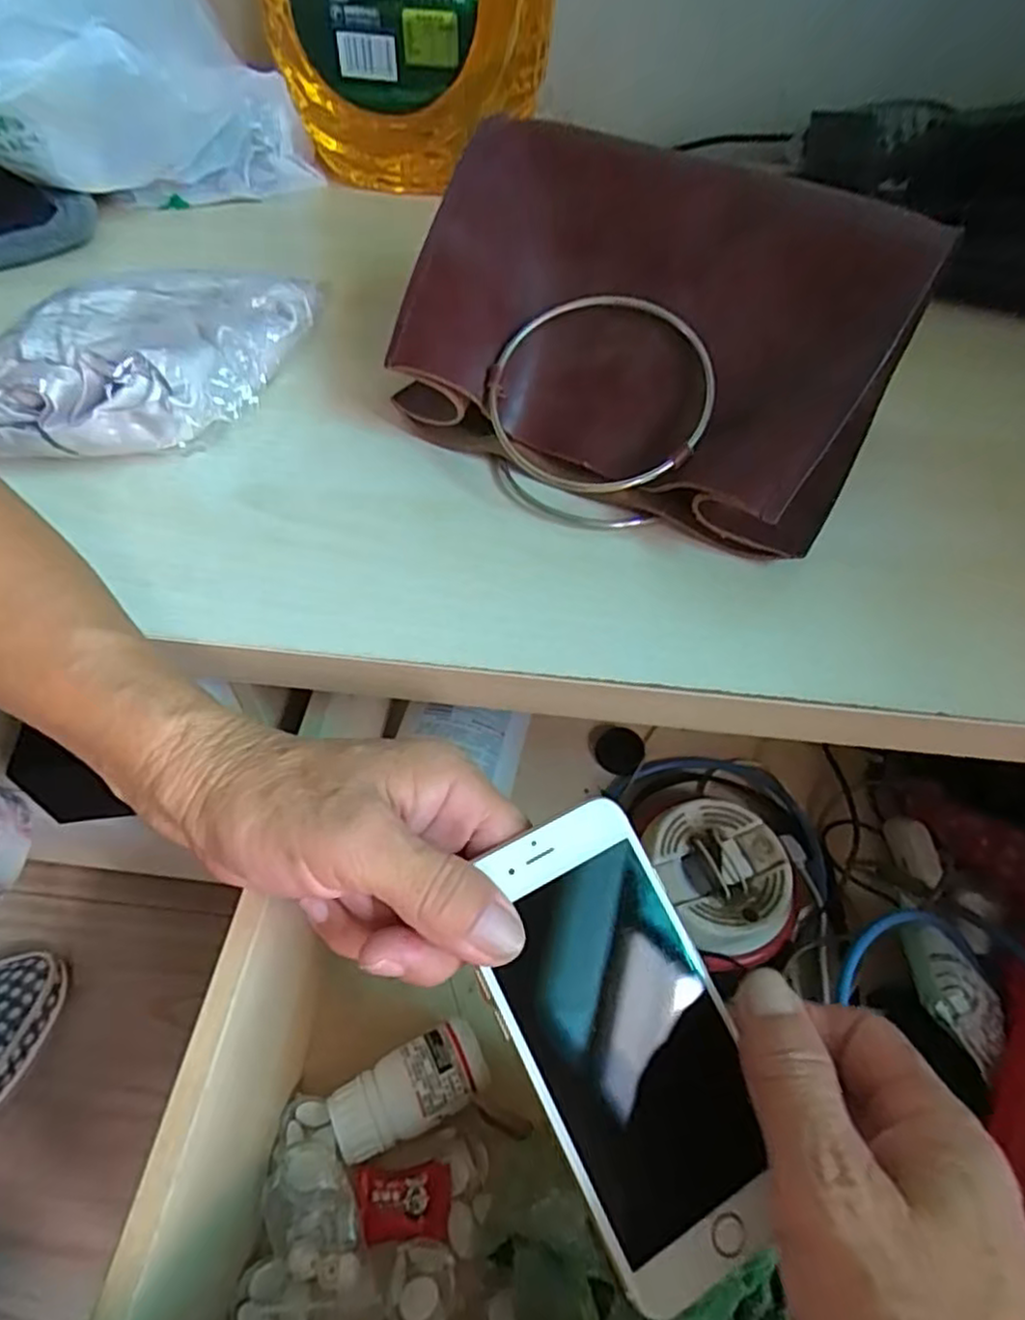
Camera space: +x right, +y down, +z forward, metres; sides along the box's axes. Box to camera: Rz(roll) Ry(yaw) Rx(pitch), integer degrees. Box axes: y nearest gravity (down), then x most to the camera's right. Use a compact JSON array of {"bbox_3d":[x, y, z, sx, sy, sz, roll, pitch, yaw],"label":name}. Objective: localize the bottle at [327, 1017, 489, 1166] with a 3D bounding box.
[{"bbox_3d":[-0.050,0.212,0.340,0.074,0.034,0.035,-22,55,-18],"label":"bottle"}]

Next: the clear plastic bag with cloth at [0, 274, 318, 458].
[{"bbox_3d":[-0.173,-0.148,0.339,0.135,0.051,0.124,-5,52,-5],"label":"clear plastic bag with cloth"}]

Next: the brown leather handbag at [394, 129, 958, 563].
[{"bbox_3d":[0.057,-0.147,0.308,0.215,0.070,0.171,31,95,21],"label":"brown leather handbag"}]

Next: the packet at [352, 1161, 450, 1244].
[{"bbox_3d":[-0.051,0.253,0.321,0.043,0.009,0.028,-1,52,-5],"label":"packet"}]

